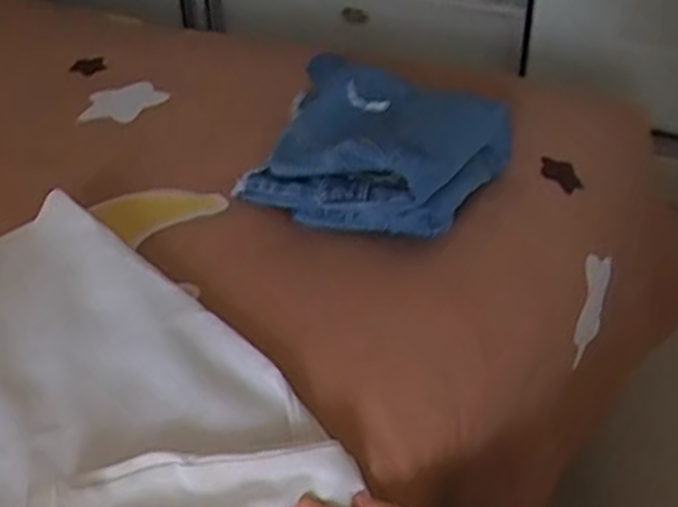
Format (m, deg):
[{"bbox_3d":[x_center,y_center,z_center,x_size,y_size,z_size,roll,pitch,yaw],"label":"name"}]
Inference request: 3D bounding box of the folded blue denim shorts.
[{"bbox_3d":[0.021,-0.101,0.689,0.221,0.085,0.184,21,41,28],"label":"folded blue denim shorts"}]

